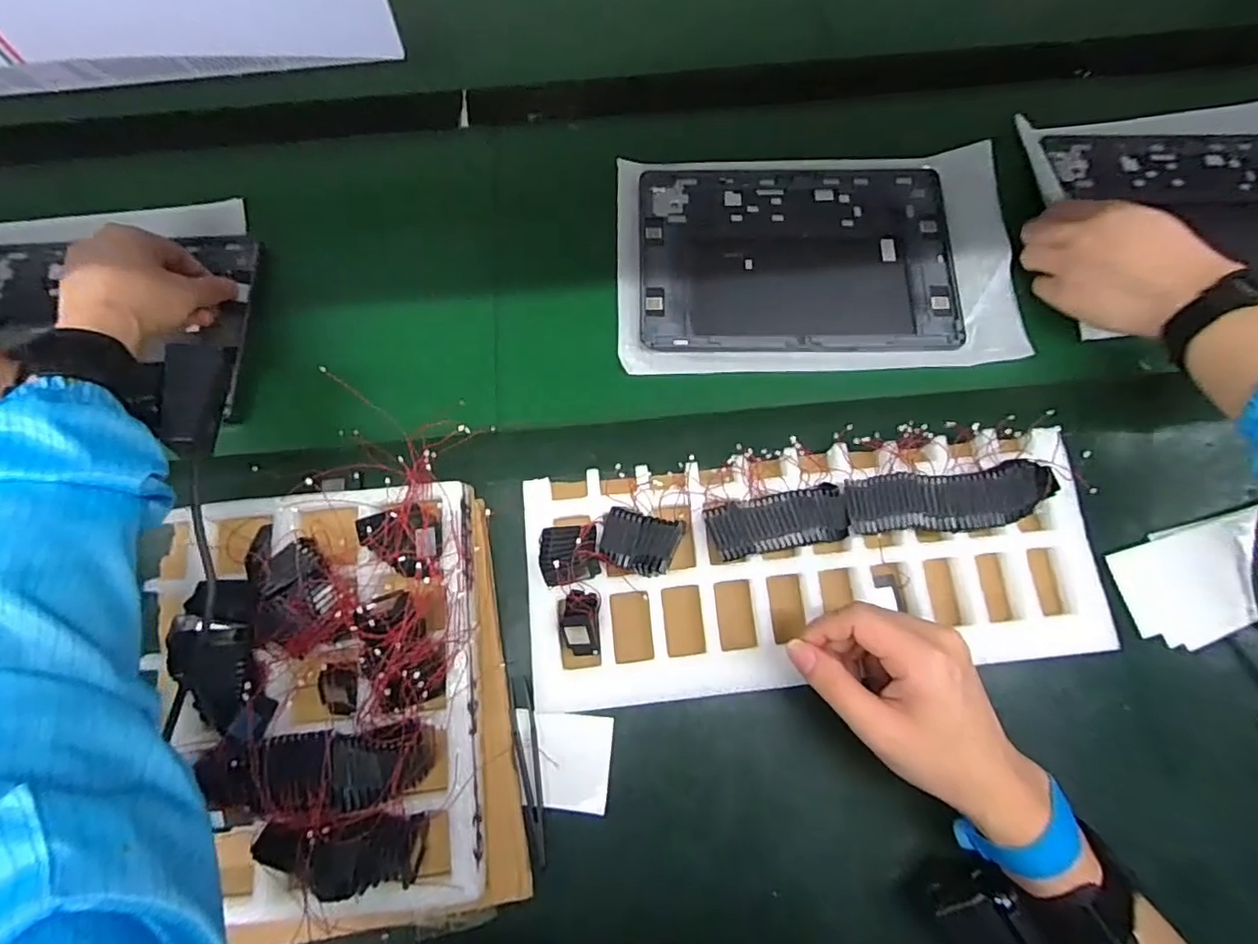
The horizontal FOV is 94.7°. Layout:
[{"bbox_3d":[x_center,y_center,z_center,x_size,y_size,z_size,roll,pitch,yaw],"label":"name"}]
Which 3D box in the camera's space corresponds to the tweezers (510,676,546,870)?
[{"bbox_3d":[-0.064,0.193,0.375,0.015,0.004,0.109,-10,73,-4],"label":"tweezers"}]

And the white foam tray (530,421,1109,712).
[{"bbox_3d":[0.118,0.060,0.386,0.371,0.052,0.153,-5,72,-2],"label":"white foam tray"}]

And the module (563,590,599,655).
[{"bbox_3d":[-0.031,0.098,0.374,0.022,0.007,0.044,-2,104,-1],"label":"module"}]

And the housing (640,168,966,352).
[{"bbox_3d":[0.138,-0.179,0.482,0.252,0.012,0.174,1,72,0],"label":"housing"}]

